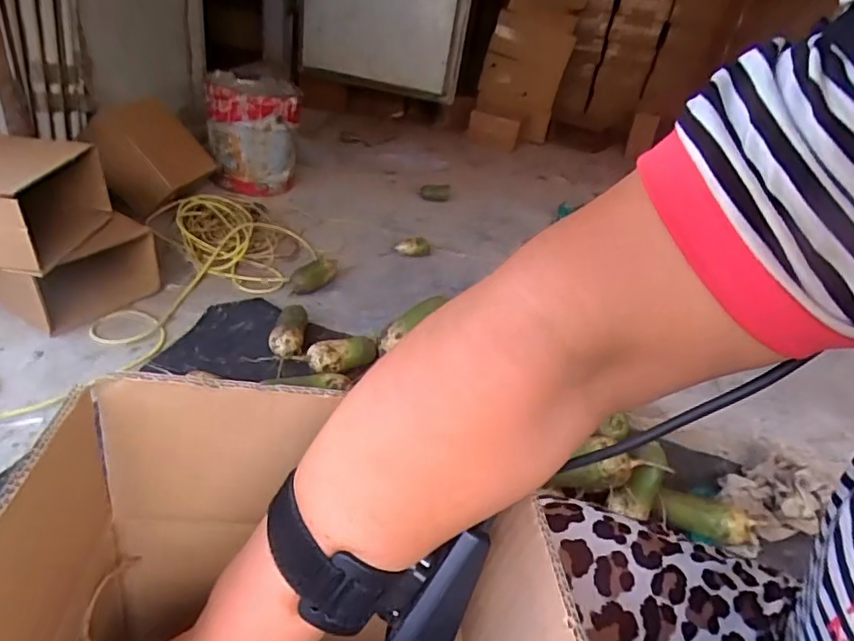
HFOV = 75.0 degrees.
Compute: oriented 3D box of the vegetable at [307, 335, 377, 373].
[{"bbox_3d":[-0.161,0.063,1.063,0.136,0.049,0.051,-11,39,-19],"label":"vegetable"}]

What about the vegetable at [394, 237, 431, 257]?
[{"bbox_3d":[-0.036,-0.194,1.450,0.091,0.040,0.056,-14,40,-22],"label":"vegetable"}]

